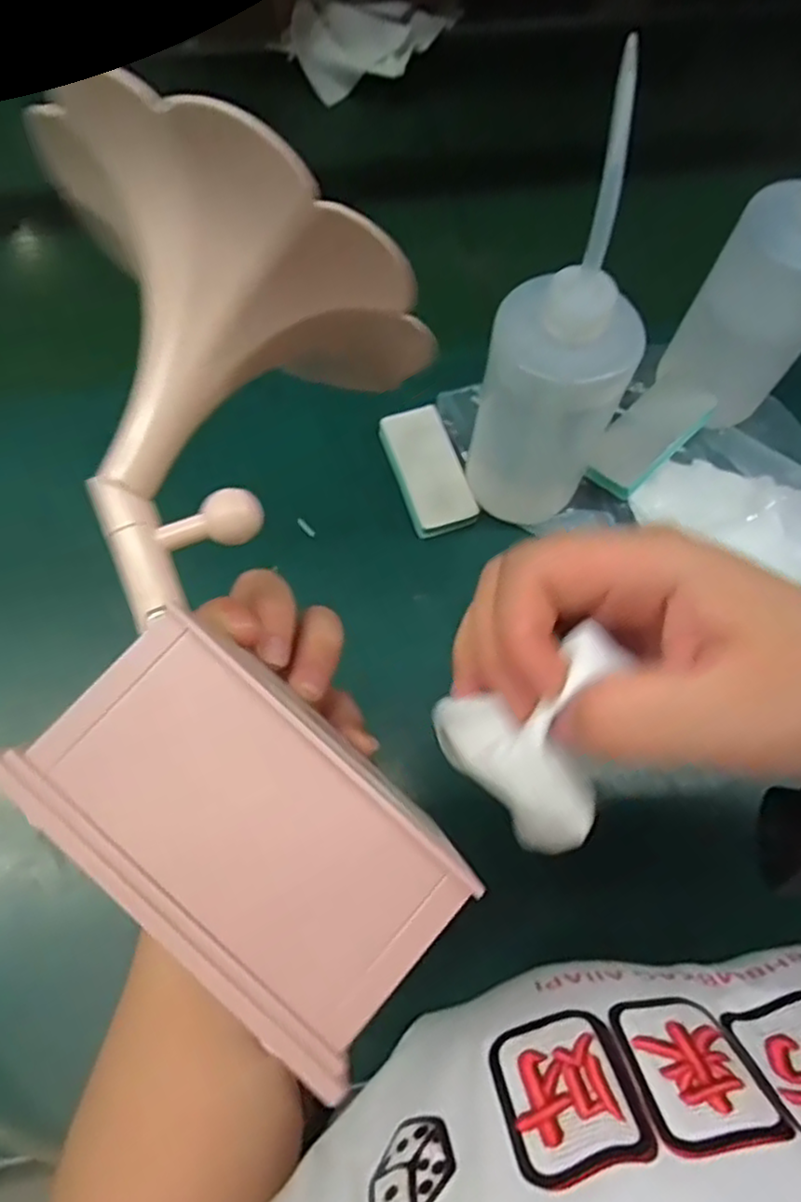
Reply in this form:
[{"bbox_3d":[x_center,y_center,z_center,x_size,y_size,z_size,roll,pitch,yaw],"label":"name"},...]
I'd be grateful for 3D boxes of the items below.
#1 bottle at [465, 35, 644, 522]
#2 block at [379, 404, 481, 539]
[{"bbox_3d":[0.086,-0.138,0.378,0.083,0.214,0.081,23,68,8],"label":"bottle"},{"bbox_3d":[0.019,-0.090,0.470,0.044,0.015,0.086,-19,69,-10],"label":"block"}]

